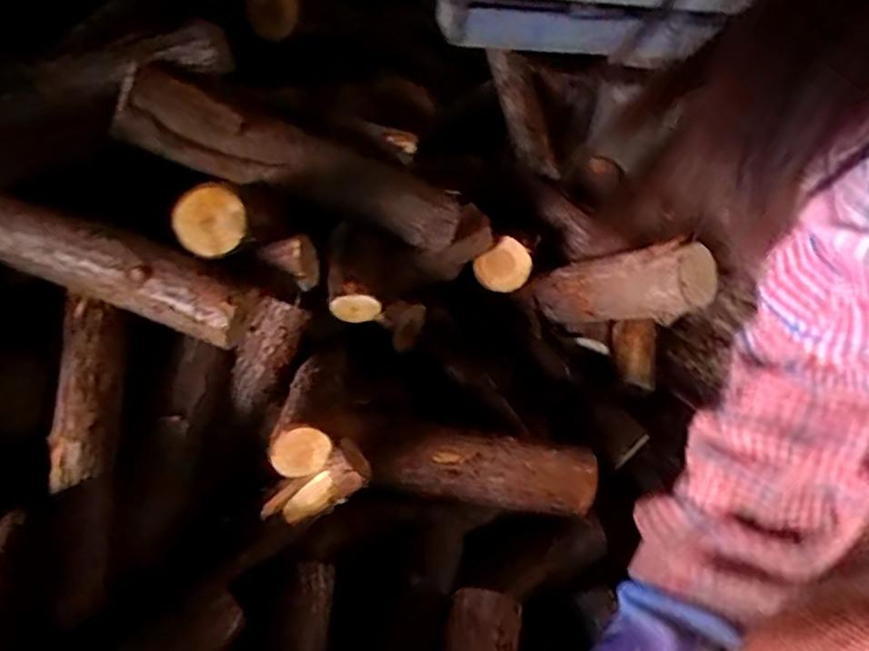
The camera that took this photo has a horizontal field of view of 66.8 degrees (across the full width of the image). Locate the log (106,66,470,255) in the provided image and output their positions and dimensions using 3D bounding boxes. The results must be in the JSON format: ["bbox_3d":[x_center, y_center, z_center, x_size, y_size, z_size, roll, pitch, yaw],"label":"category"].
[{"bbox_3d":[-0.181,-0.215,0.921,0.487,0.093,0.114,14,34,-37],"label":"log"}]

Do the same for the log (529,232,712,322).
[{"bbox_3d":[0.339,-0.084,1.198,0.323,0.126,0.132,-6,32,40],"label":"log"}]

